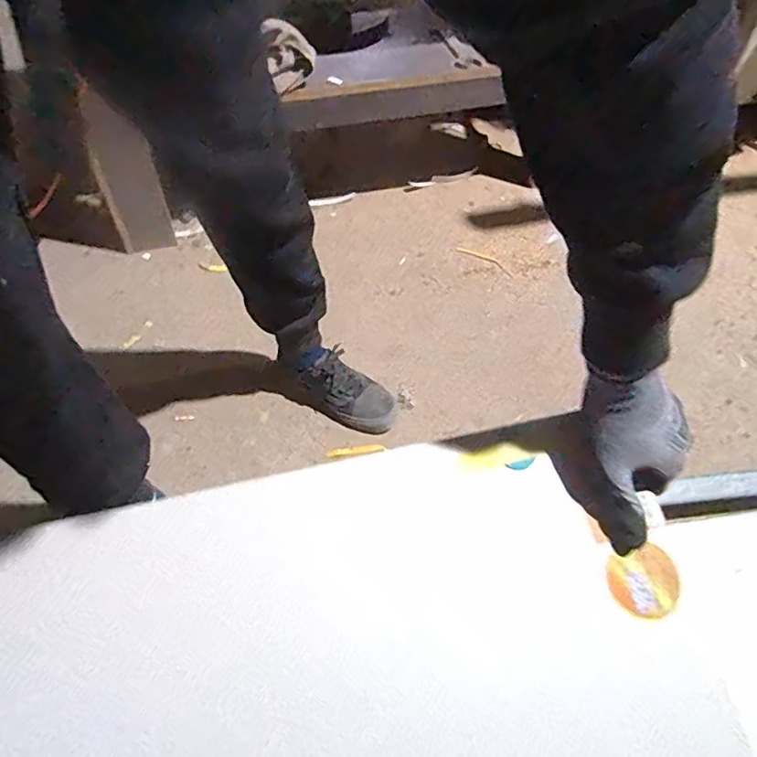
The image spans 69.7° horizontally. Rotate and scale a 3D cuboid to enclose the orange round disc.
[{"bbox_3d":[0.202,0.156,0.414,0.052,0.007,0.051,-1,83,6],"label":"orange round disc"}]

